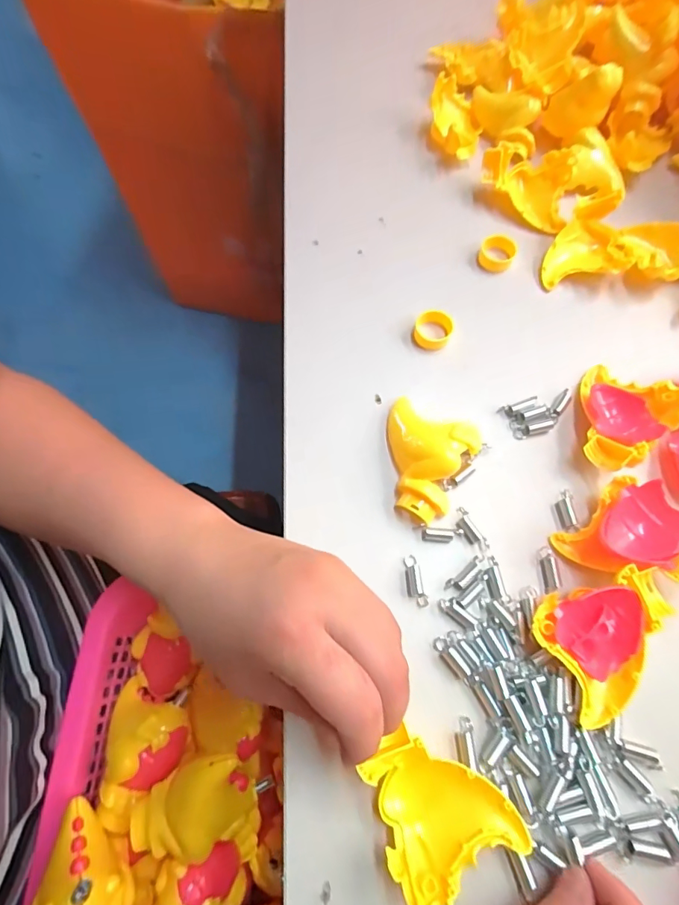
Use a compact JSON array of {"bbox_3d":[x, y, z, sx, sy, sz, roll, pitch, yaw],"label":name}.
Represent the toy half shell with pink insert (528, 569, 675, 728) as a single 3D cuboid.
[{"bbox_3d":[0.136,0.093,0.225,0.066,0.024,0.058,-27,71,-10],"label":"toy half shell with pink insert"}]

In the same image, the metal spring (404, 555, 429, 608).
[{"bbox_3d":[0.042,0.072,0.250,0.009,0.008,0.028,-11,69,-4],"label":"metal spring"}]

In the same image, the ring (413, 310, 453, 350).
[{"bbox_3d":[0.064,-0.084,0.307,0.024,0.009,0.026,0,69,0],"label":"ring"}]

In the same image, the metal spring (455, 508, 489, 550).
[{"bbox_3d":[0.076,0.045,0.260,0.010,0.005,0.027,-29,71,-10],"label":"metal spring"}]

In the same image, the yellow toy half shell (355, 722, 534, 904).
[{"bbox_3d":[0.044,0.157,0.203,0.057,0.022,0.059,-23,70,-8],"label":"yellow toy half shell"}]

